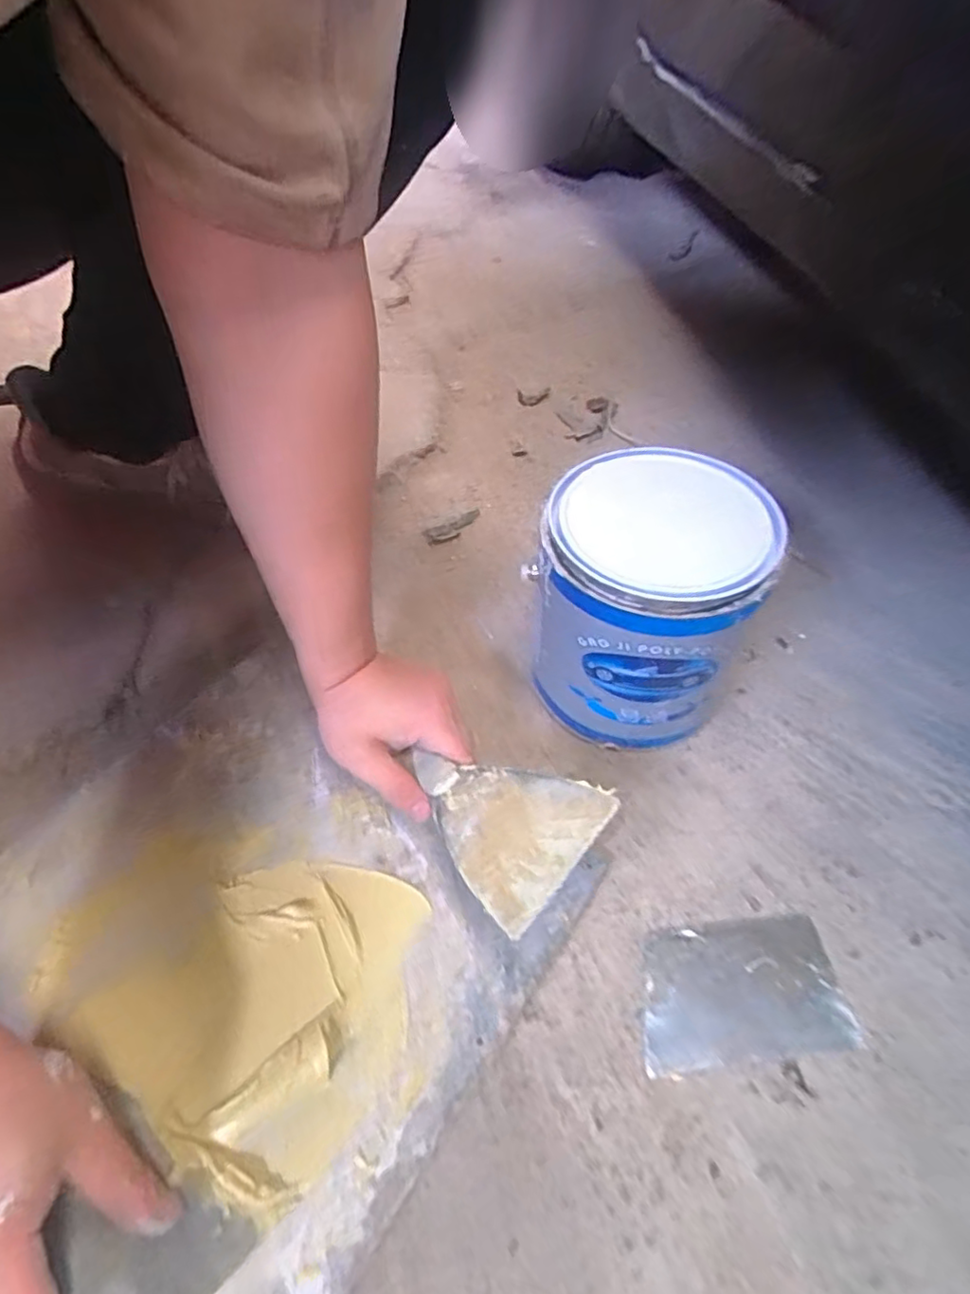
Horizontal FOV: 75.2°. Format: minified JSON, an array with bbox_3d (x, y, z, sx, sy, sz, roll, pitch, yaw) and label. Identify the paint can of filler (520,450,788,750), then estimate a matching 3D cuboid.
[{"bbox_3d":[0.101,-0.025,0.459,0.142,0.182,0.131,3,54,-4],"label":"paint can of filler"}]

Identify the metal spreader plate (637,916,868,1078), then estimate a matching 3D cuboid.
[{"bbox_3d":[0.157,0.210,0.388,0.128,0.004,0.074,-3,55,-8],"label":"metal spreader plate"}]

